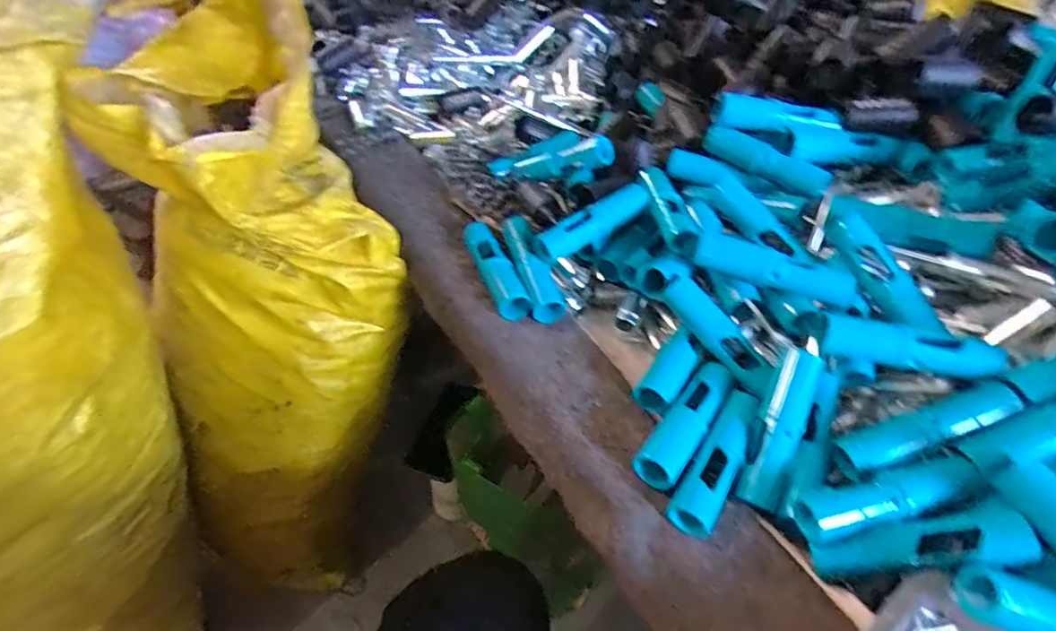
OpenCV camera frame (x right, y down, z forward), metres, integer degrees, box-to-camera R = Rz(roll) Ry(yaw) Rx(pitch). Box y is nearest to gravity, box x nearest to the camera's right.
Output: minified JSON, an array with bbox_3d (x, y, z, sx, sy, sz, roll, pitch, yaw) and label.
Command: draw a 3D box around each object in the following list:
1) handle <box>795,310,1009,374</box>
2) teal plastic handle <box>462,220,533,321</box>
[{"bbox_3d":[0.276,0.020,0.410,0.130,0.026,0.030,12,45,28],"label":"handle"},{"bbox_3d":[-0.032,-0.044,0.532,0.034,0.028,0.122,-13,49,-16],"label":"teal plastic handle"}]

